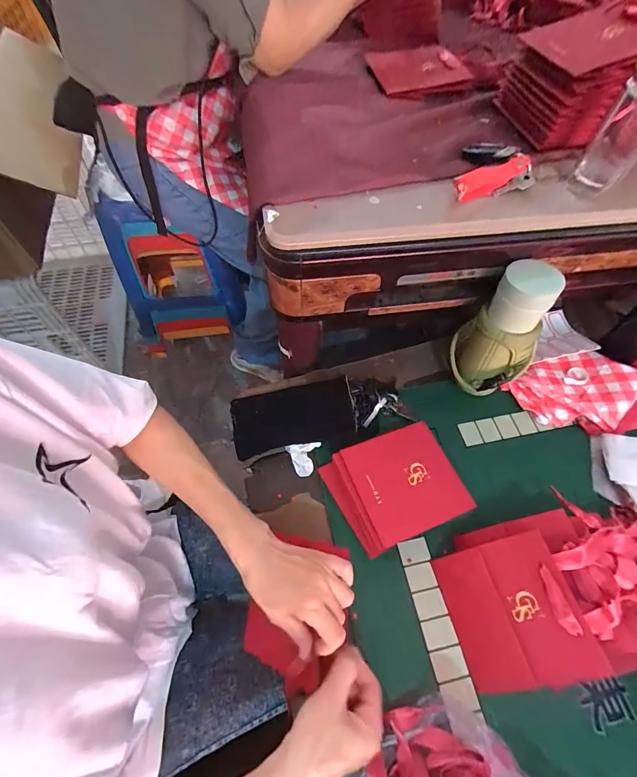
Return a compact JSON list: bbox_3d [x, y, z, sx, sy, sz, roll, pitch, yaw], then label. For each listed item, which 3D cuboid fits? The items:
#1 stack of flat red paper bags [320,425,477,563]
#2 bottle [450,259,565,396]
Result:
[{"bbox_3d":[0.106,0.134,0.501,0.165,0.034,0.139,-20,63,-12],"label":"stack of flat red paper bags"},{"bbox_3d":[0.258,-0.071,0.520,0.106,0.215,0.077,33,65,16],"label":"bottle"}]

